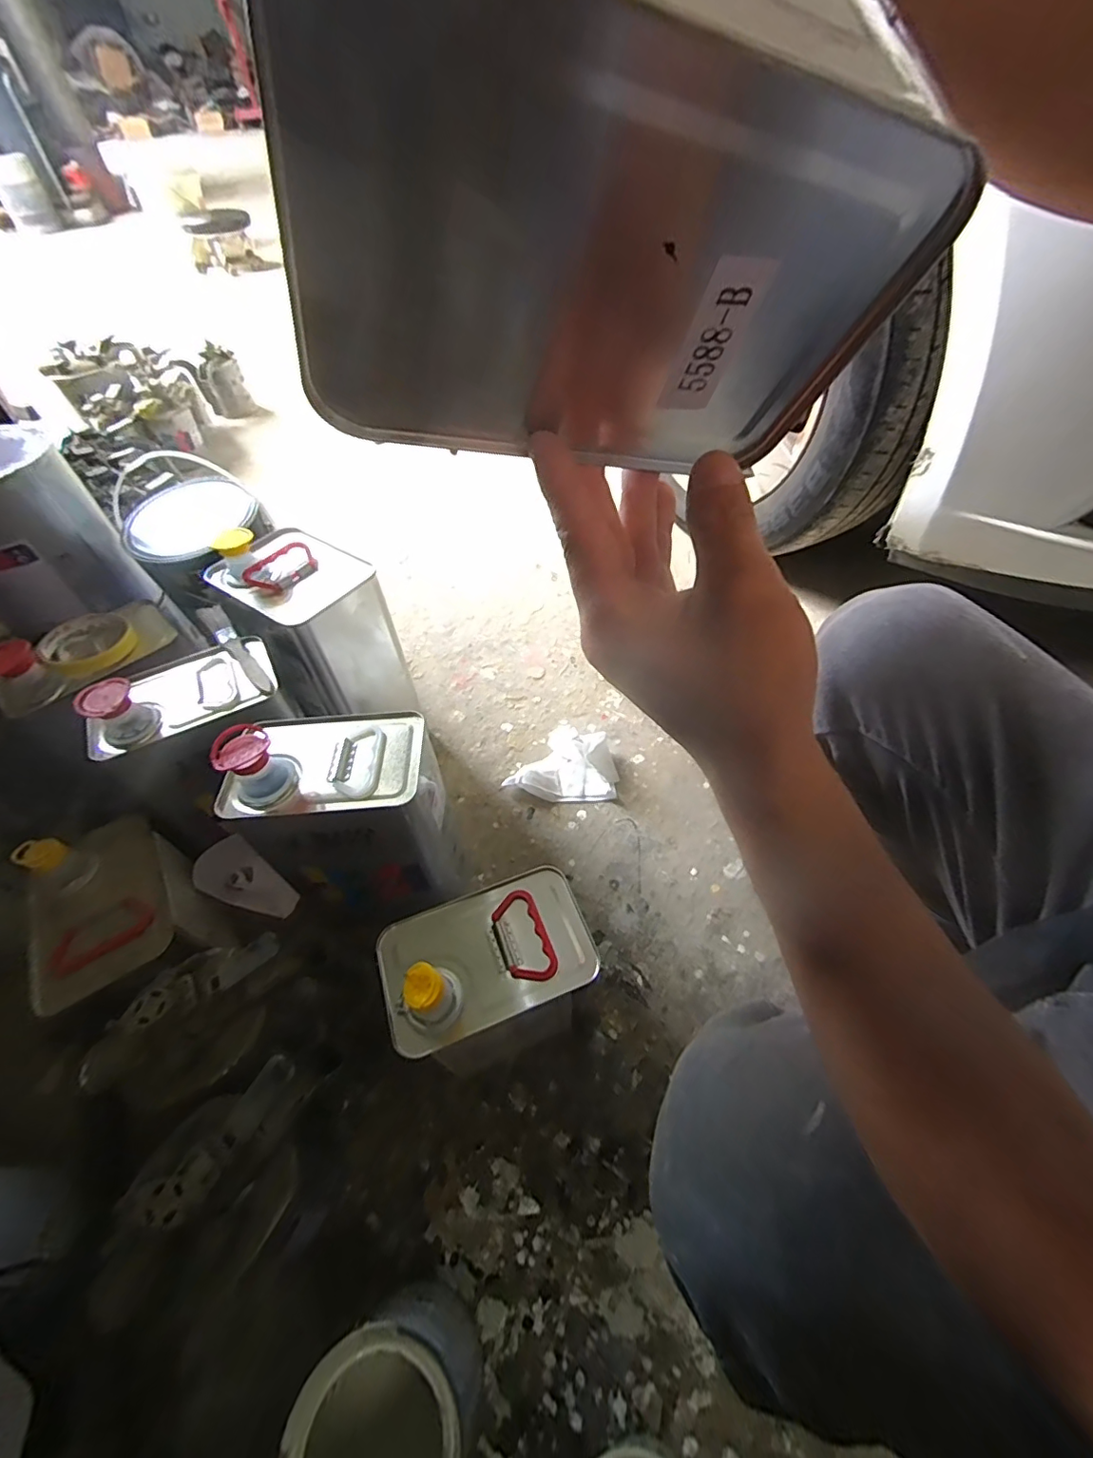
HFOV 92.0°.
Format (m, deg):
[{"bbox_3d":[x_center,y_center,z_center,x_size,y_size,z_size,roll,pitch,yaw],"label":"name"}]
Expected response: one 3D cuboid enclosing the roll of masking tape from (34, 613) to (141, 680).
[{"bbox_3d":[-0.490,-0.091,0.565,0.072,0.025,0.085,31,59,23],"label":"roll of masking tape"}]

